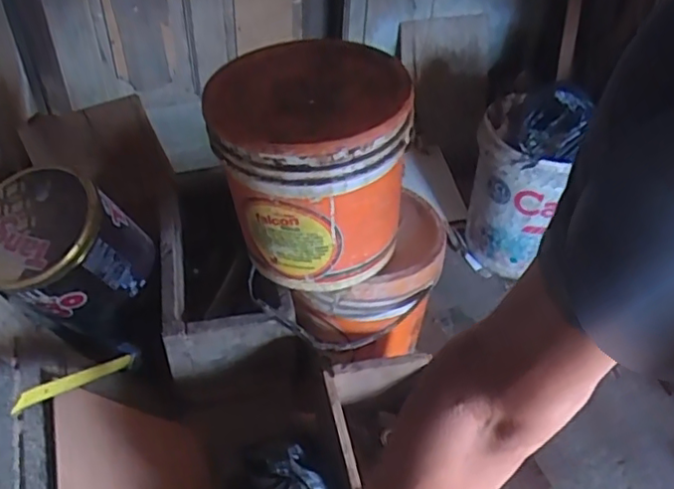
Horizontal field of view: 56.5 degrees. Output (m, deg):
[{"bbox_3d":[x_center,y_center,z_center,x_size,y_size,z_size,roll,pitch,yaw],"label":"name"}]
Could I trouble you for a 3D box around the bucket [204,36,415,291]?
[{"bbox_3d":[-0.030,-0.081,0.652,0.189,0.190,0.187,1,43,-1],"label":"bucket"}]

